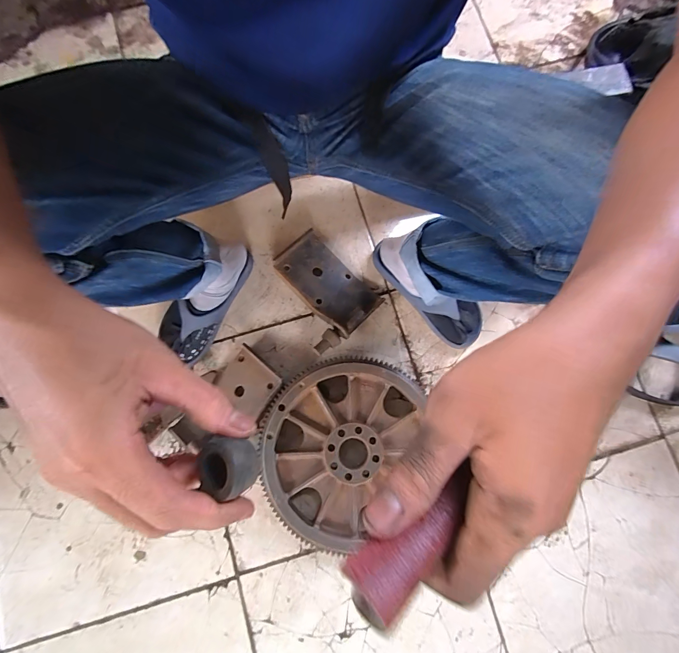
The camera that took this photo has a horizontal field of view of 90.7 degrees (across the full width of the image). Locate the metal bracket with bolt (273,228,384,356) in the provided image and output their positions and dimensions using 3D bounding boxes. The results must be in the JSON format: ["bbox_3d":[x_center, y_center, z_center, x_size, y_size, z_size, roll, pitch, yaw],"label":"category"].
[{"bbox_3d":[-0.038,-0.069,0.644,0.152,0.052,0.202,-43,82,-8],"label":"metal bracket with bolt"}]

